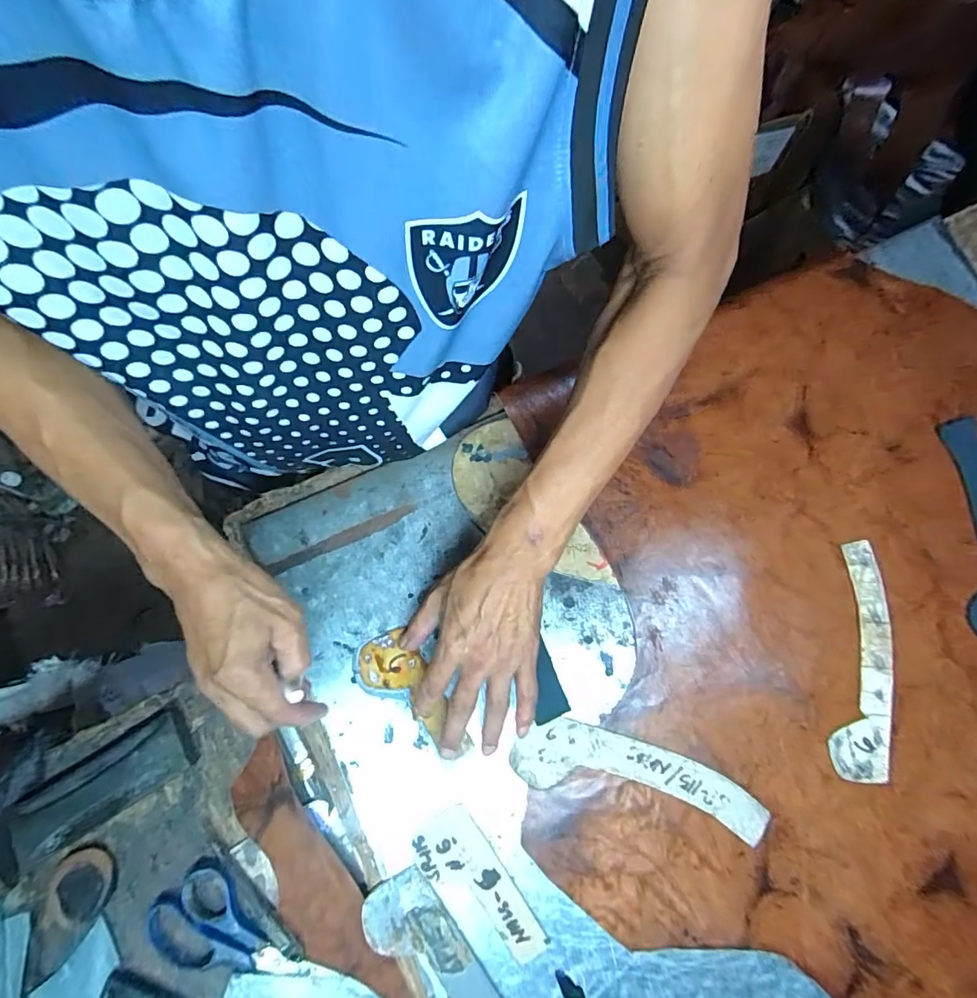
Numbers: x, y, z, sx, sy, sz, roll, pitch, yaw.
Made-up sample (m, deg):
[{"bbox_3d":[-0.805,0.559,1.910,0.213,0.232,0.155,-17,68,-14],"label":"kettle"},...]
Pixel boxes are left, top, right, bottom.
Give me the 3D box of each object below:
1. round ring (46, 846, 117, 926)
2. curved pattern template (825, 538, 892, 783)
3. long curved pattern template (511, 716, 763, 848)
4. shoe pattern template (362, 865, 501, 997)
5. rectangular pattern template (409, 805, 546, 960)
[{"bbox_3d":[-0.337,0.320,0.406,0.053,0.009,0.052,0,78,1],"label":"round ring"},{"bbox_3d":[0.326,0.137,0.424,0.043,0.006,0.198,12,78,4],"label":"curved pattern template"},{"bbox_3d":[0.123,0.230,0.404,0.205,0.004,0.056,16,78,5],"label":"long curved pattern template"},{"bbox_3d":[-0.046,0.355,0.377,0.056,0.004,0.126,-36,80,-12],"label":"shoe pattern template"},{"bbox_3d":[-0.009,0.310,0.388,0.051,0.004,0.121,-36,79,-6],"label":"rectangular pattern template"}]

